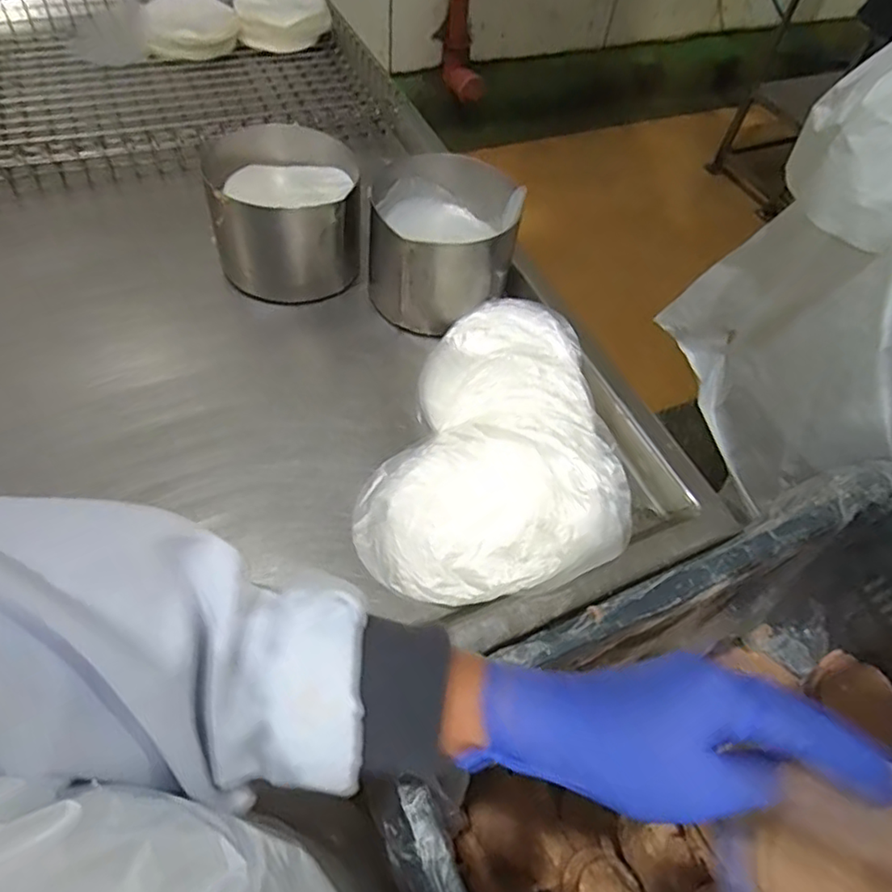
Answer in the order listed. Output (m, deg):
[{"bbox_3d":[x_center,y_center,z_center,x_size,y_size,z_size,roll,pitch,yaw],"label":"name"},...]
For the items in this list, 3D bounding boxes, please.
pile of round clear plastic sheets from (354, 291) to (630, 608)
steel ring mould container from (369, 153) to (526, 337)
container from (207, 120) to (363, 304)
[{"bbox_3d":[0.061,-0.005,0.524,0.205,0.039,0.284,20,57,8],"label":"pile of round clear plastic sheets"},{"bbox_3d":[-0.004,-0.200,0.614,0.139,0.106,0.159,9,56,1],"label":"steel ring mould container"},{"bbox_3d":[-0.158,-0.229,0.616,0.138,0.106,0.143,2,56,-4],"label":"container"}]

